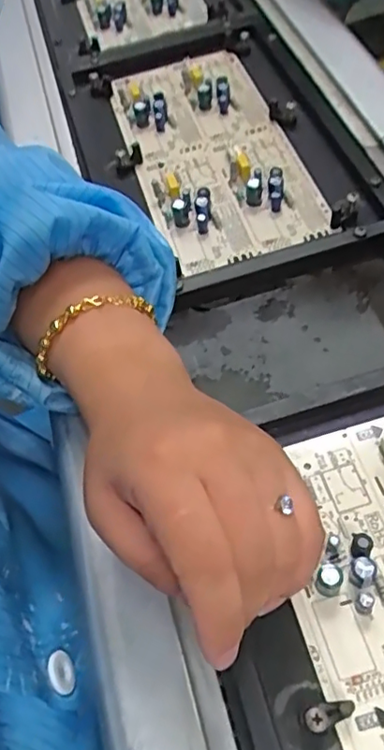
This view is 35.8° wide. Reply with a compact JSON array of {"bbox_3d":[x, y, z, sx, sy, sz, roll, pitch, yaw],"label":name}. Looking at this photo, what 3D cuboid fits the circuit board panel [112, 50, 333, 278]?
[{"bbox_3d":[0.008,-0.148,0.381,0.092,0.023,0.186,-18,60,-7],"label":"circuit board panel"}]

